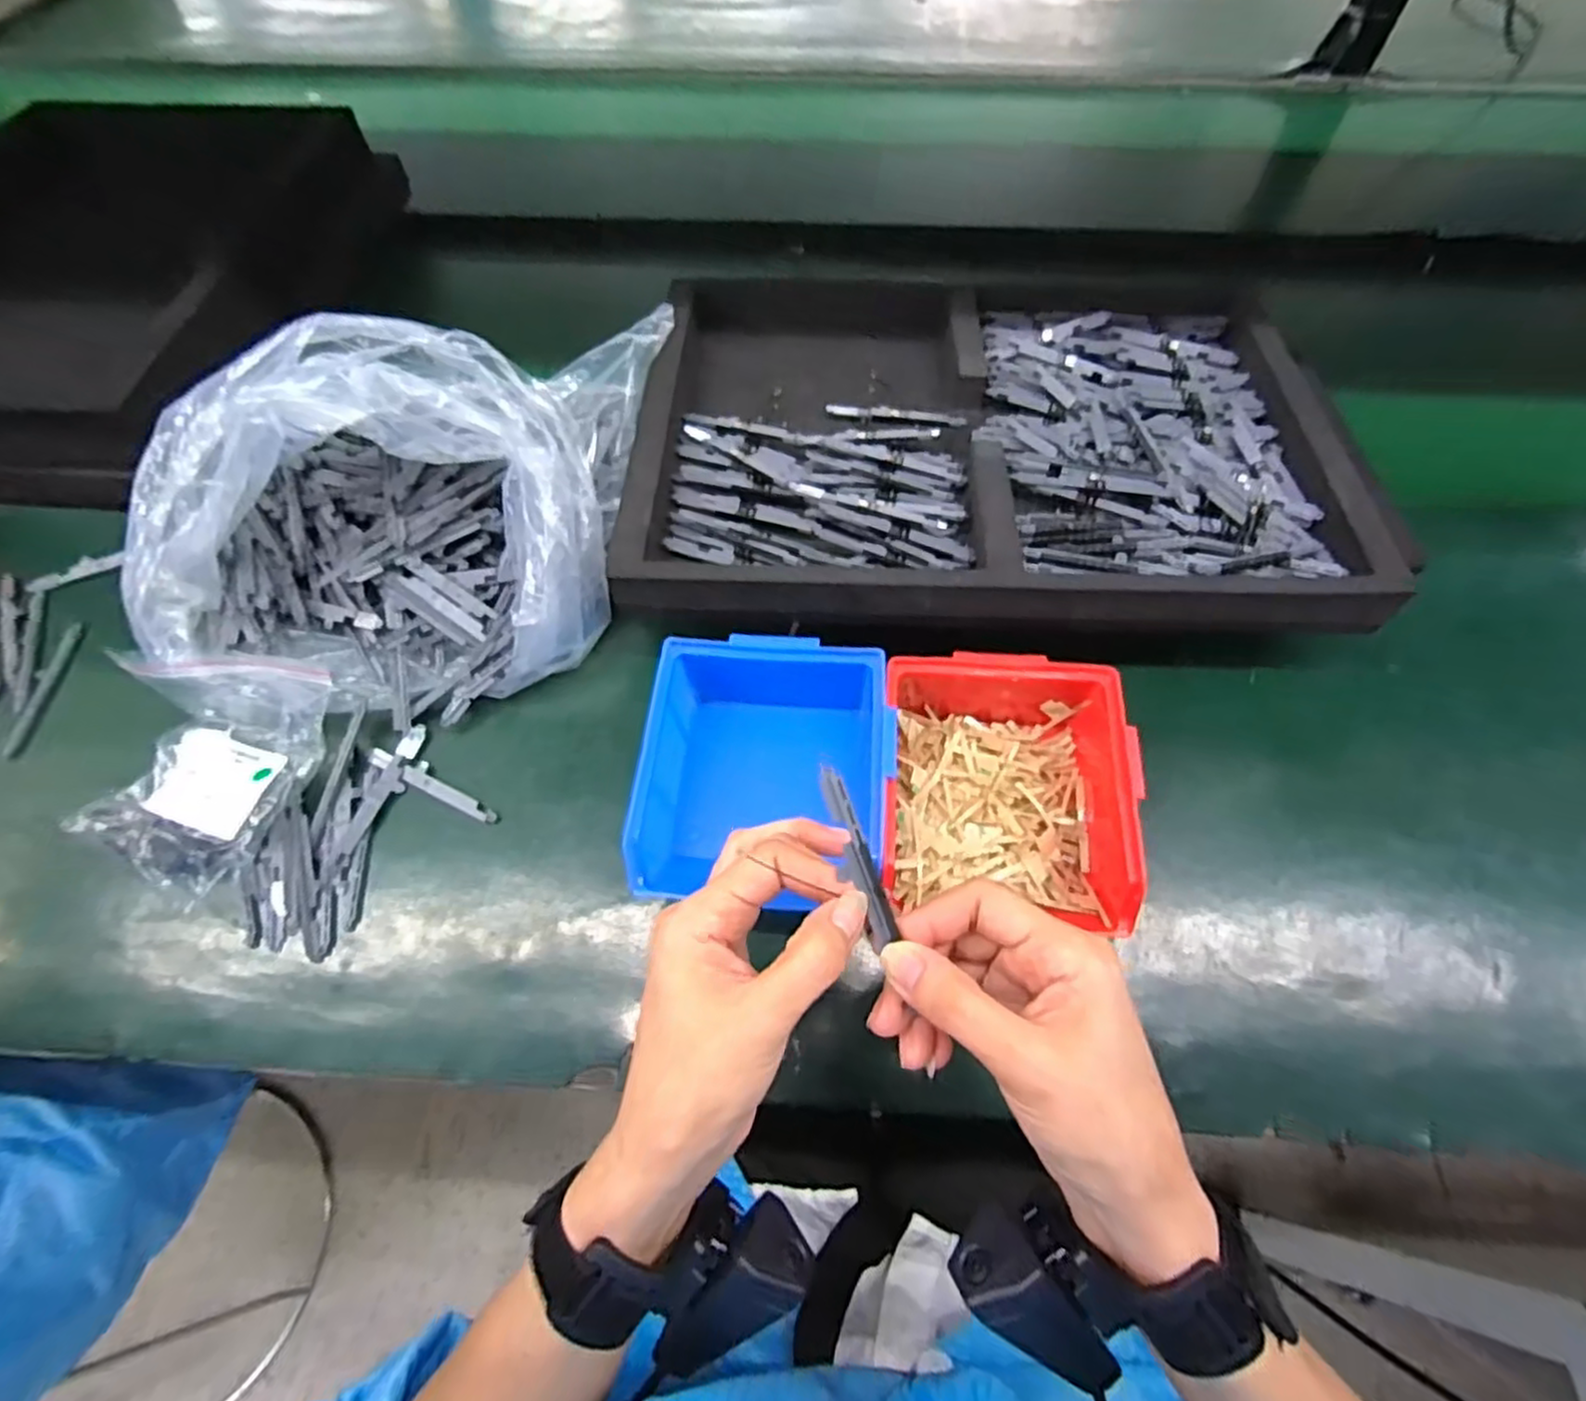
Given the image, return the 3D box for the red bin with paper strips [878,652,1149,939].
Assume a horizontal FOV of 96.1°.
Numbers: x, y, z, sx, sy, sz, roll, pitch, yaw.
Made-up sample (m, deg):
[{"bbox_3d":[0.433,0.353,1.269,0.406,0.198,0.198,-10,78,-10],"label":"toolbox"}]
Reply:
[{"bbox_3d":[0.110,0.044,0.376,0.126,0.062,0.148,6,62,4],"label":"red bin with paper strips"}]

